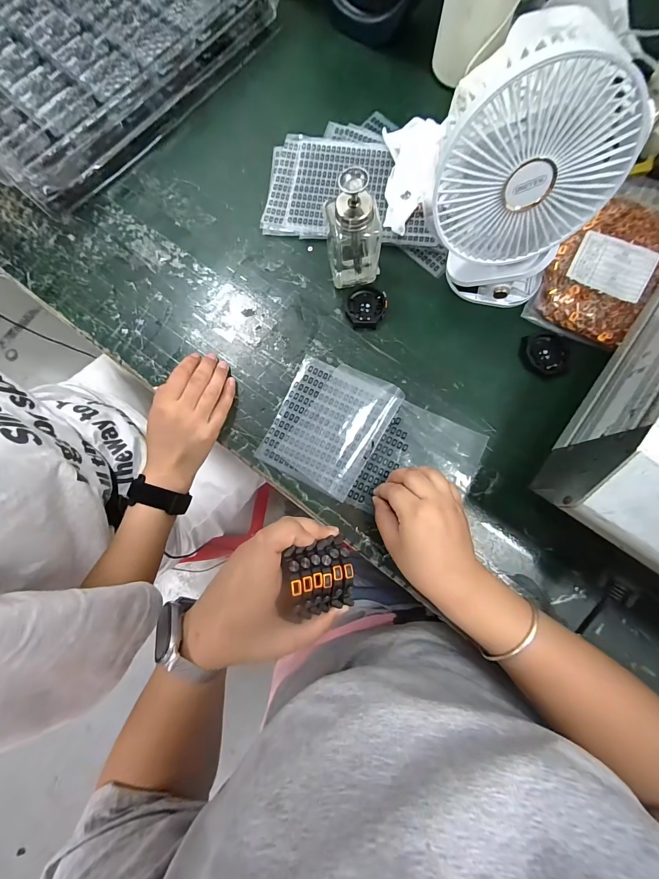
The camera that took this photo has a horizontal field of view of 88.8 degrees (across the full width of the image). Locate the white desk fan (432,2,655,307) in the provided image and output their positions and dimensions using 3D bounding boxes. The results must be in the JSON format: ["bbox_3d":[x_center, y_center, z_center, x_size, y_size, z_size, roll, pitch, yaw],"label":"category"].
[{"bbox_3d":[0.171,-0.225,0.313,0.148,0.174,0.099,14,82,6],"label":"white desk fan"}]

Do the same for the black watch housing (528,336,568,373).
[{"bbox_3d":[0.250,-0.100,0.389,0.041,0.009,0.046,-14,80,1],"label":"black watch housing"}]

